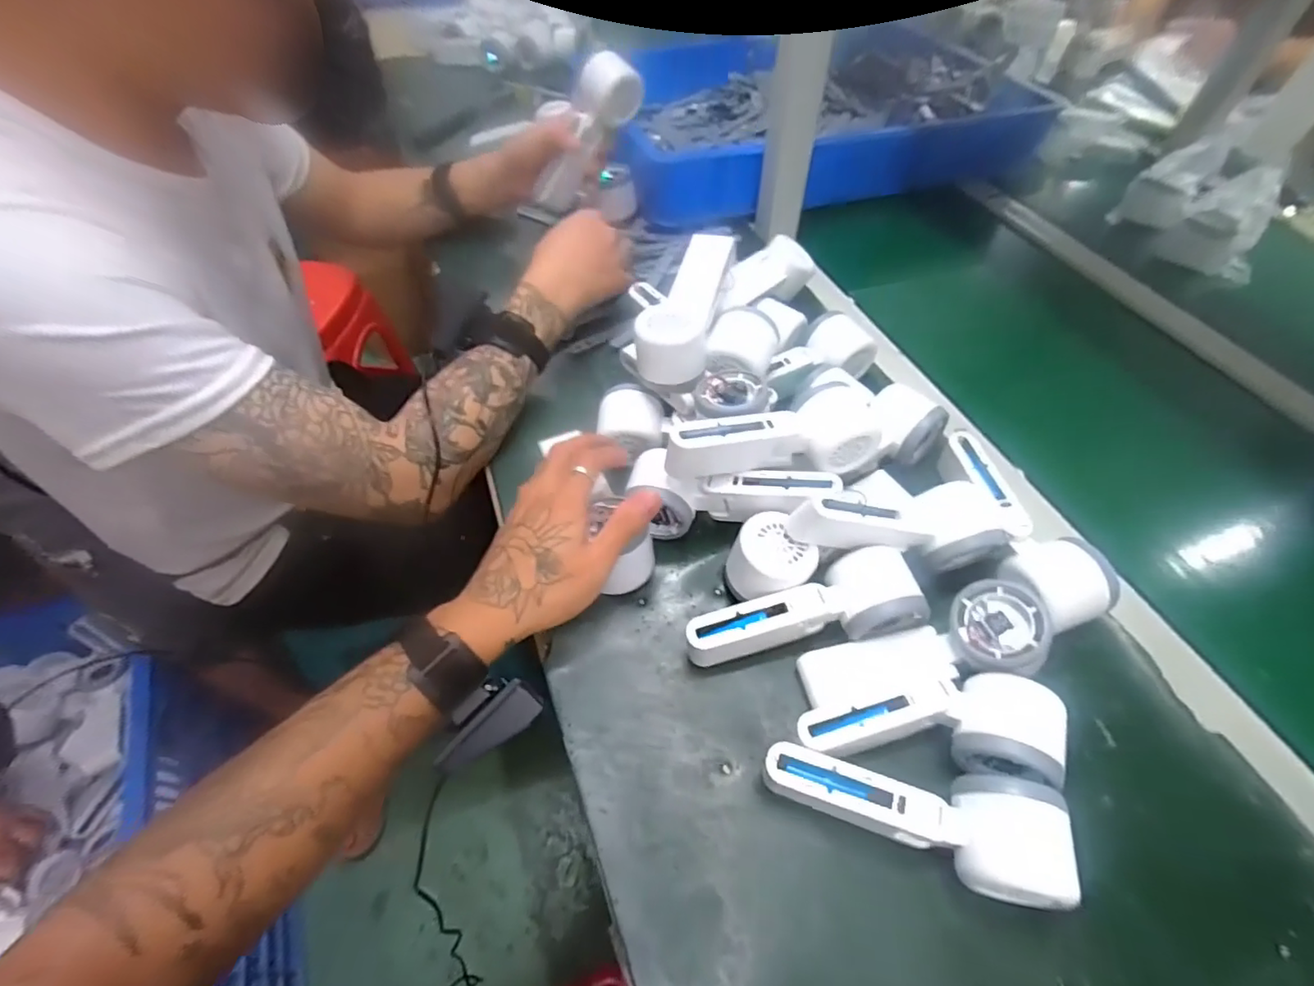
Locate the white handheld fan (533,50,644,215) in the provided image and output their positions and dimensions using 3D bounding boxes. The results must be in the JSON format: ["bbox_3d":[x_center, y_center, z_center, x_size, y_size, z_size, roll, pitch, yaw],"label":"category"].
[{"bbox_3d":[-0.076,-0.386,0.645,0.061,0.168,0.048,8,44,-40],"label":"white handheld fan"}]

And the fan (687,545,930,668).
[{"bbox_3d":[0.102,0.084,0.419,0.165,0.054,0.059,-9,54,-7],"label":"fan"}]

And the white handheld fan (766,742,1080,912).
[{"bbox_3d":[0.144,0.191,0.343,0.161,0.050,0.059,9,54,6],"label":"white handheld fan"}]

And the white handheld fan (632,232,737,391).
[{"bbox_3d":[0.029,-0.162,0.506,0.055,0.044,0.154,16,69,11],"label":"white handheld fan"}]

